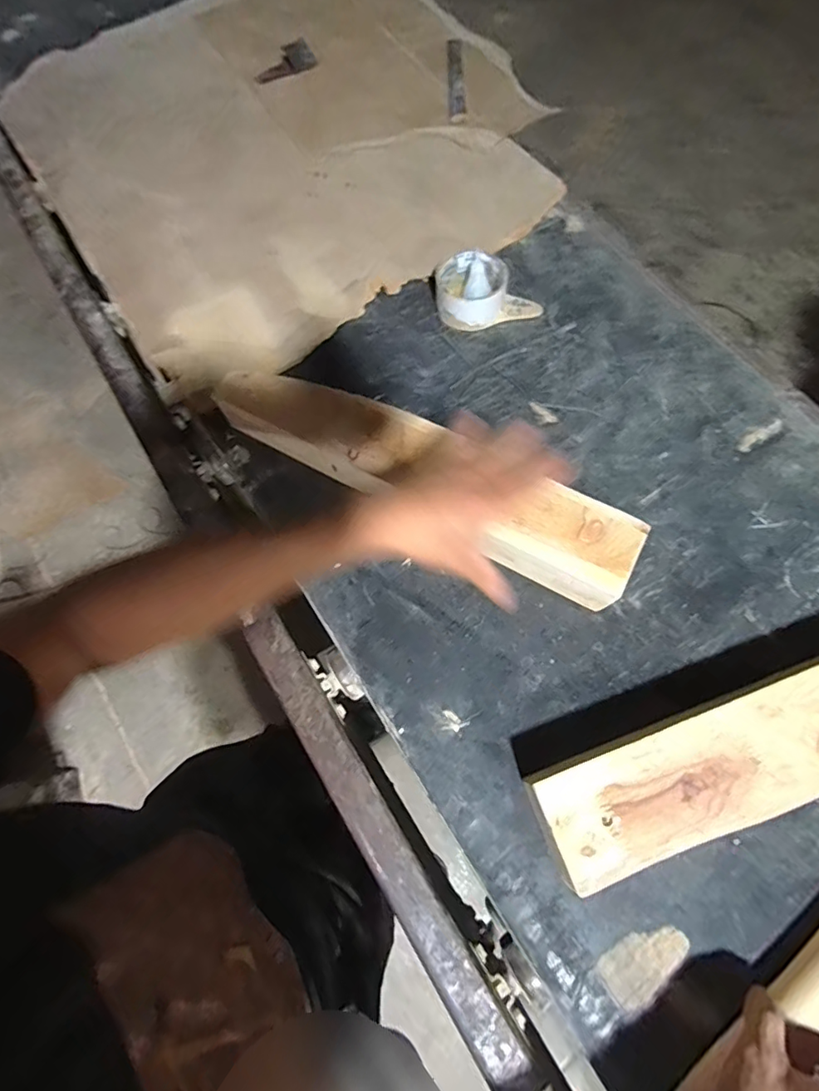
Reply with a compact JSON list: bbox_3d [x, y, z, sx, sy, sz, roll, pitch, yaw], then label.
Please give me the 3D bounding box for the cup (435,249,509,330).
[{"bbox_3d":[0.075,-0.311,0.615,0.083,0.041,0.081,0,72,0],"label":"cup"}]

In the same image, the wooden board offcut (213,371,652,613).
[{"bbox_3d":[0.010,-0.071,0.519,0.441,0.062,0.089,26,74,8],"label":"wooden board offcut"}]

